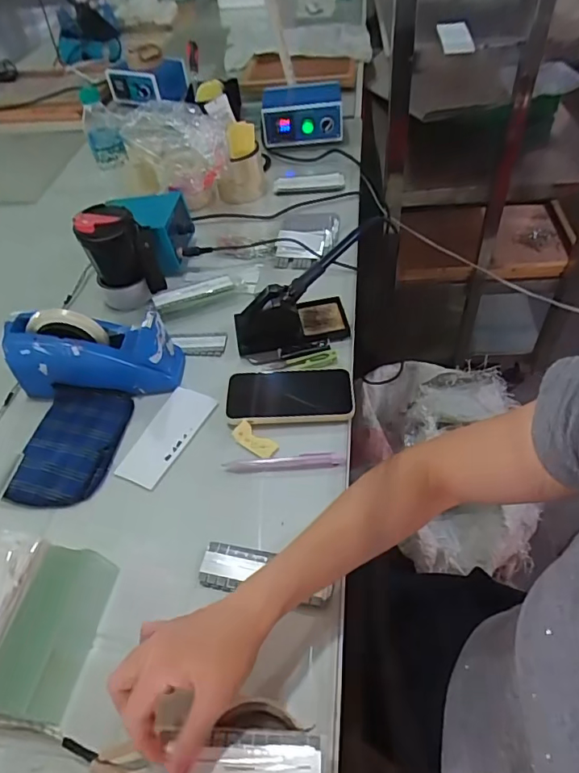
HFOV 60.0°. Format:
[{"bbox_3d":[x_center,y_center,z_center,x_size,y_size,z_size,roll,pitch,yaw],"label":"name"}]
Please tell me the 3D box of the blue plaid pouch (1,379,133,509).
[{"bbox_3d":[-0.271,0.067,0.619,0.108,0.019,0.161,3,50,9],"label":"blue plaid pouch"}]

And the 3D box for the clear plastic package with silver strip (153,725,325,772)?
[{"bbox_3d":[-0.038,0.284,0.377,0.124,0.008,0.045,-3,49,8],"label":"clear plastic package with silver strip"}]

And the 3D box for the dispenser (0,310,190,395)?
[{"bbox_3d":[-0.254,-0.041,0.662,0.219,0.126,0.065,4,49,-8],"label":"dispenser"}]

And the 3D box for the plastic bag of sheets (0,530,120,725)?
[{"bbox_3d":[-0.256,0.221,0.470,0.132,0.064,0.141,3,50,9],"label":"plastic bag of sheets"}]

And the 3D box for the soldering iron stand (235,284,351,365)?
[{"bbox_3d":[0.003,-0.098,0.699,0.160,0.068,0.092,-15,49,-7],"label":"soldering iron stand"}]

